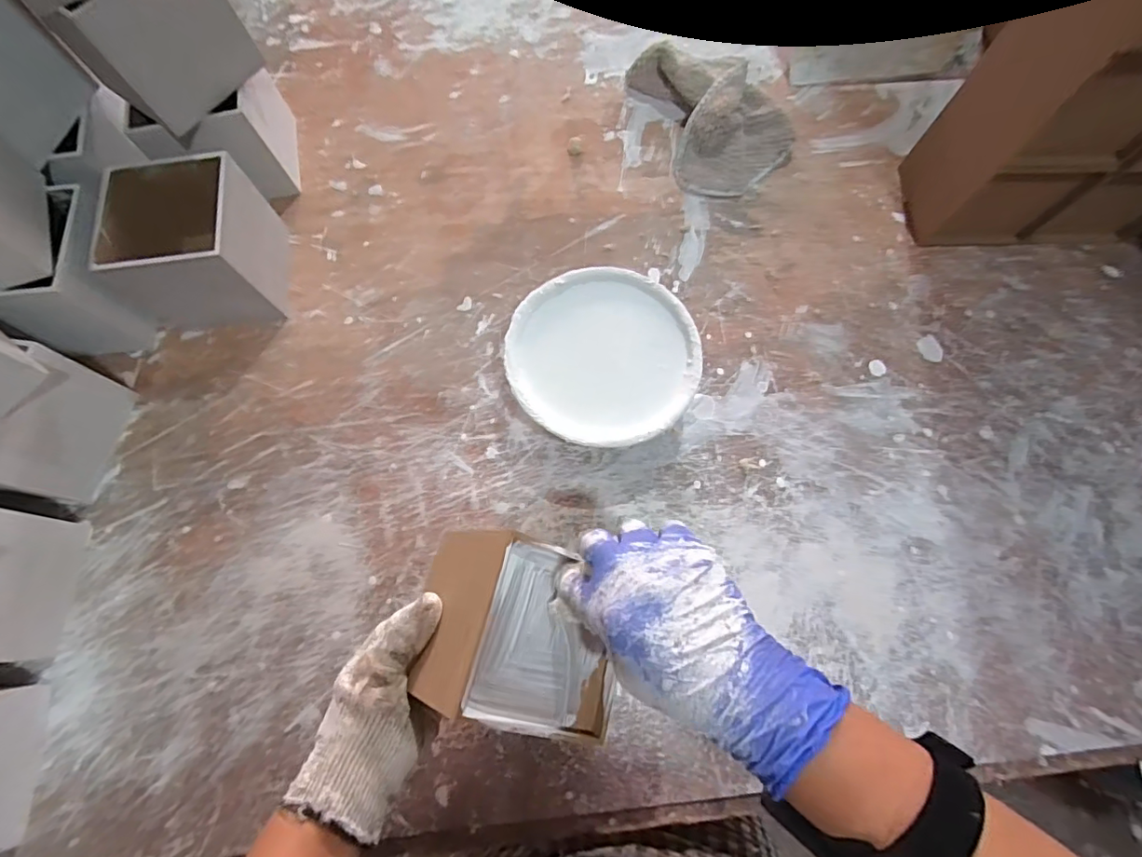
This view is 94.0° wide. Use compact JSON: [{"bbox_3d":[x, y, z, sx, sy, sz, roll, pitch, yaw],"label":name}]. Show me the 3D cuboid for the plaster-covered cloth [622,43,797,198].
[{"bbox_3d":[0.169,-0.366,0.614,0.146,0.042,0.203,-17,73,-6],"label":"plaster-covered cloth"}]

